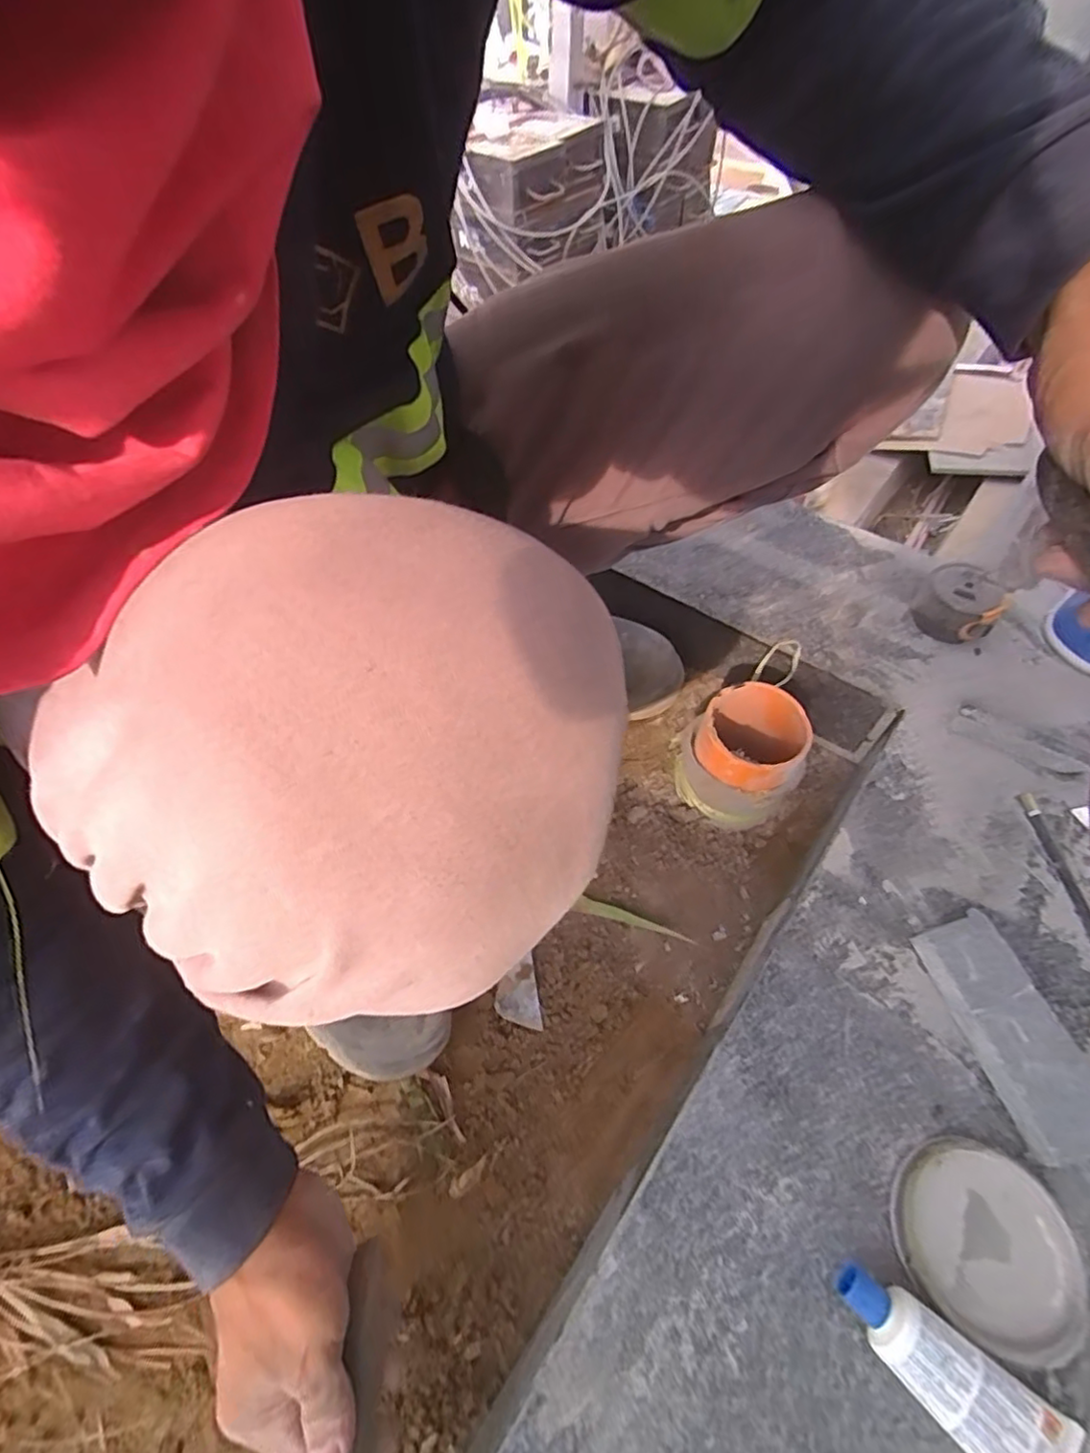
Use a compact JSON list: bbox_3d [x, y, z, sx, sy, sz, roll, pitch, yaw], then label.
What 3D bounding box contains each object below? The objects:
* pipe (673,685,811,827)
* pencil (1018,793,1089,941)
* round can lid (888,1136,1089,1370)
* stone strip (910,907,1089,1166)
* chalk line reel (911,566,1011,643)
[{"bbox_3d":[0.174,0.030,0.530,0.077,0.095,0.076,-26,58,-16],"label":"pipe"},{"bbox_3d":[0.368,0.116,0.431,0.012,0.006,0.157,0,54,3],"label":"pencil"},{"bbox_3d":[0.232,0.269,0.324,0.090,0.009,0.085,-1,54,2],"label":"round can lid"},{"bbox_3d":[0.282,0.183,0.376,0.051,0.022,0.130,-13,54,-7],"label":"stone strip"},{"bbox_3d":[0.375,-0.110,0.563,0.068,0.048,0.052,25,59,19],"label":"chalk line reel"}]

